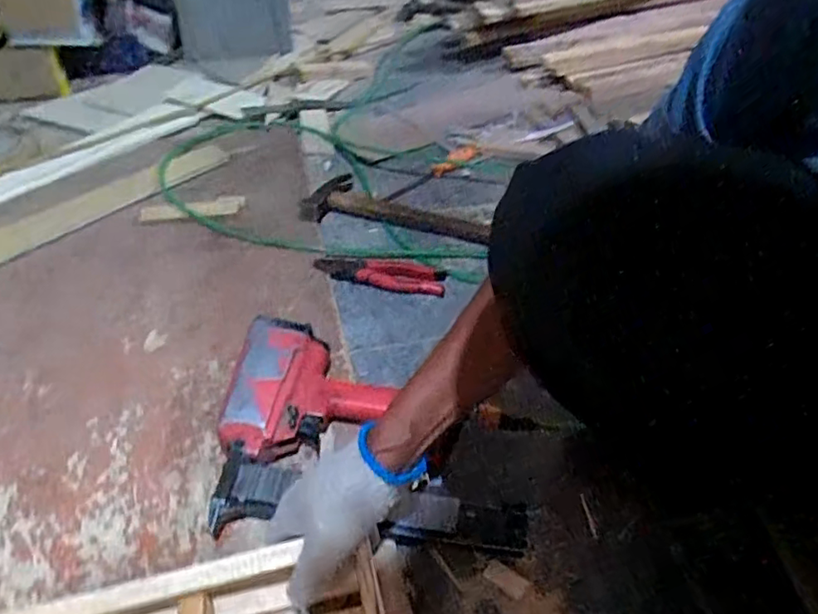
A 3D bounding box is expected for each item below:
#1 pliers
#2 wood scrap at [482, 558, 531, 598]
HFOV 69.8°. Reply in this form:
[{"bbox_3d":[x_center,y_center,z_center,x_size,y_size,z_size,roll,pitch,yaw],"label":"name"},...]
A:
[{"bbox_3d":[-0.042,-0.051,0.848,0.185,0.014,0.060,4,42,7],"label":"pliers"},{"bbox_3d":[0.090,0.251,0.544,0.039,0.004,0.021,23,48,26],"label":"wood scrap"}]

